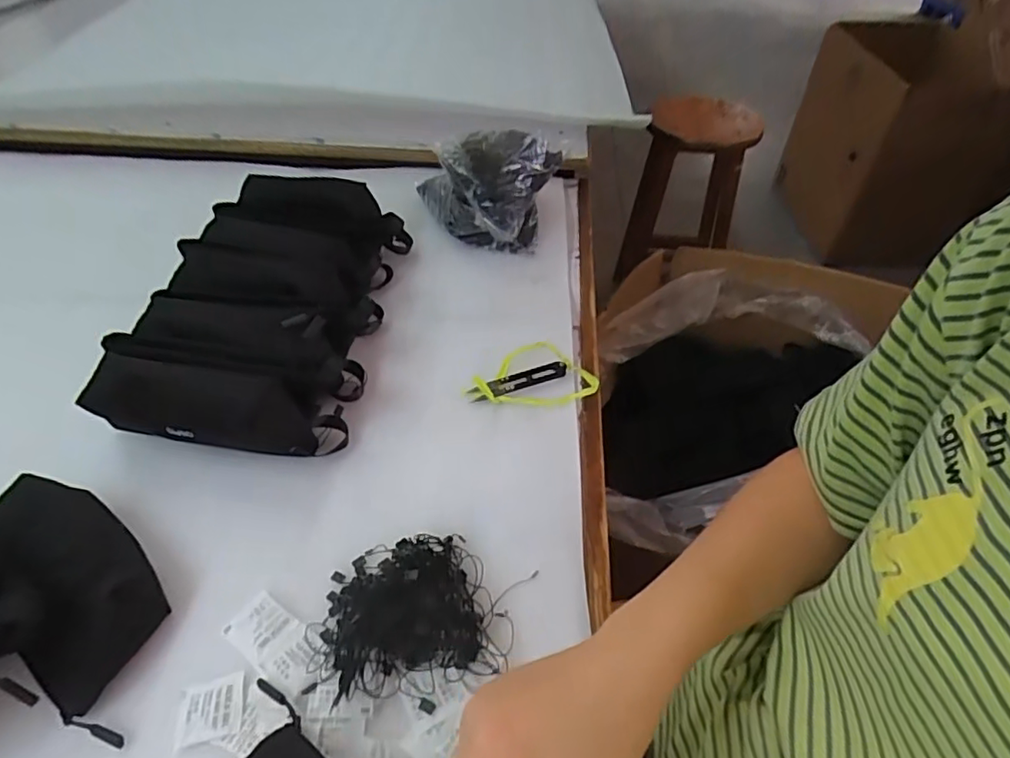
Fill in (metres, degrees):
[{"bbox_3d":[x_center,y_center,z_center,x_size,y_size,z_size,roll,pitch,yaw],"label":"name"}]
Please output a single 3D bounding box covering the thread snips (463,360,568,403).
[{"bbox_3d":[0.014,0.002,0.588,0.101,0.011,0.021,-15,48,-14],"label":"thread snips"}]

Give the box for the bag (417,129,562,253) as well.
[{"bbox_3d":[-0.024,-0.231,0.745,0.182,0.133,0.131,2,46,0],"label":"bag"}]

